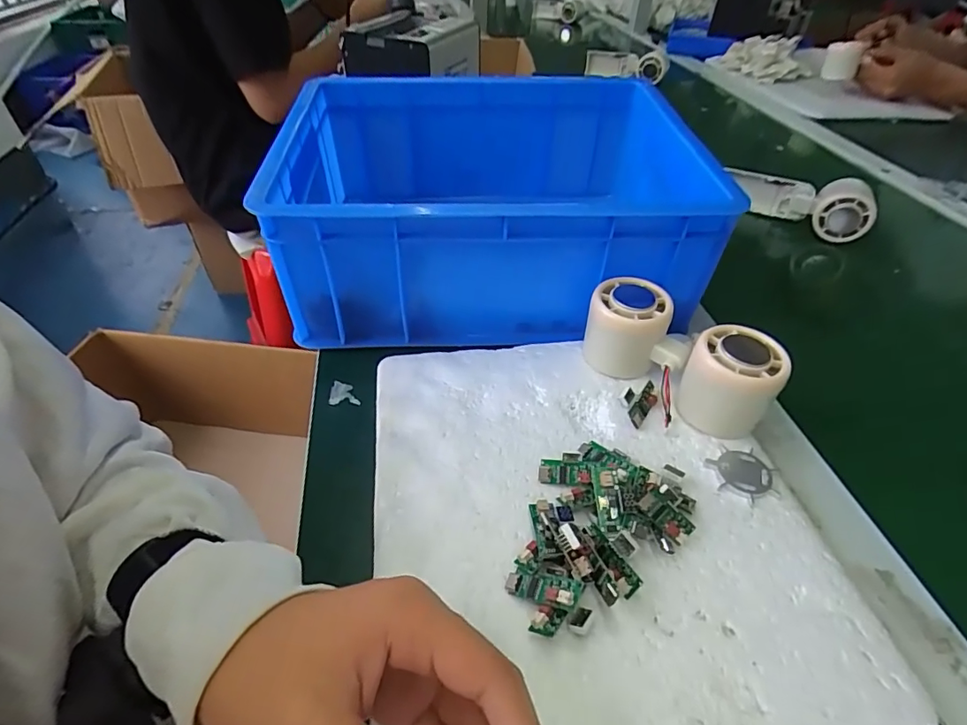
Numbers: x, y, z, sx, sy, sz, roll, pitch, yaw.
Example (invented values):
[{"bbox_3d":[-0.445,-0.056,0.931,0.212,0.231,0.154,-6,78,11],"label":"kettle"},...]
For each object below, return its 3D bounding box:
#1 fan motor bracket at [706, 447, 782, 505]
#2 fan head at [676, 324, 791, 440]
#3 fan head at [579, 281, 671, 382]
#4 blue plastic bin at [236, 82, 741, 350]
[{"bbox_3d":[0.160,0.068,0.313,0.038,0.006,0.037,1,42,-1],"label":"fan motor bracket"},{"bbox_3d":[0.161,0.013,0.332,0.055,0.059,0.045,23,47,22],"label":"fan head"},{"bbox_3d":[0.103,-0.024,0.371,0.053,0.061,0.042,12,44,12],"label":"fan head"},{"bbox_3d":[0.008,-0.148,0.461,0.329,0.126,0.264,-1,43,-3],"label":"blue plastic bin"}]

